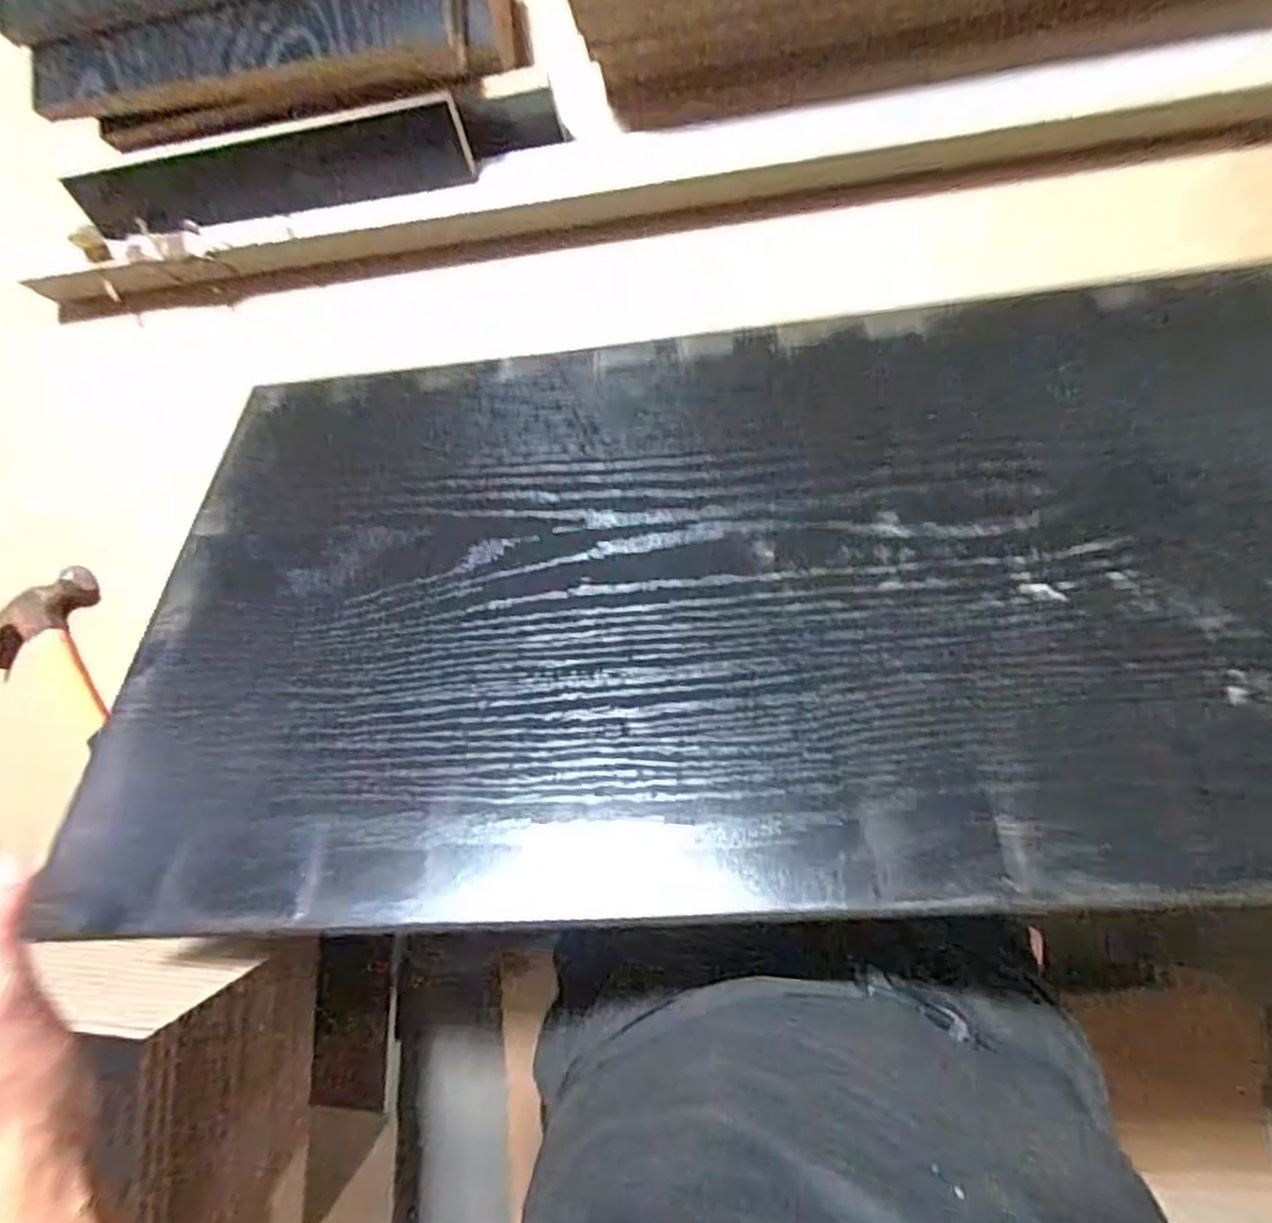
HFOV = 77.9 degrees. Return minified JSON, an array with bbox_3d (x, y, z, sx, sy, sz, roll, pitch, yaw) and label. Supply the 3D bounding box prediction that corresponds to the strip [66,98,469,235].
[{"bbox_3d":[-0.248,-0.303,0.549,0.261,0.051,0.009,-13,46,-2],"label":"strip"}]

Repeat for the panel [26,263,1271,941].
[{"bbox_3d":[0.084,-0.035,0.438,0.742,0.011,0.385,-4,56,7],"label":"panel"}]

